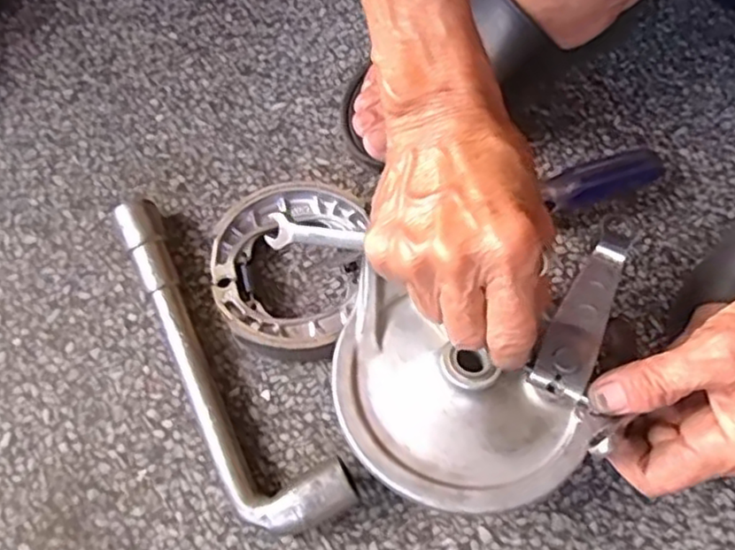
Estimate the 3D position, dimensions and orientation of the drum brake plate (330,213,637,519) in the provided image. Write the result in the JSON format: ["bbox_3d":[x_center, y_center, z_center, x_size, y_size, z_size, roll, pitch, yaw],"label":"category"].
[{"bbox_3d":[0.056,0.045,0.331,0.141,0.037,0.132,1,67,-2],"label":"drum brake plate"}]

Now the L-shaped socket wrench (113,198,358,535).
[{"bbox_3d":[-0.085,0.046,0.371,0.052,0.028,0.207,-31,72,-14],"label":"L-shaped socket wrench"}]

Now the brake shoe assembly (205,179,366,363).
[{"bbox_3d":[-0.040,-0.003,0.395,0.100,0.029,0.101,-29,71,-14],"label":"brake shoe assembly"}]

